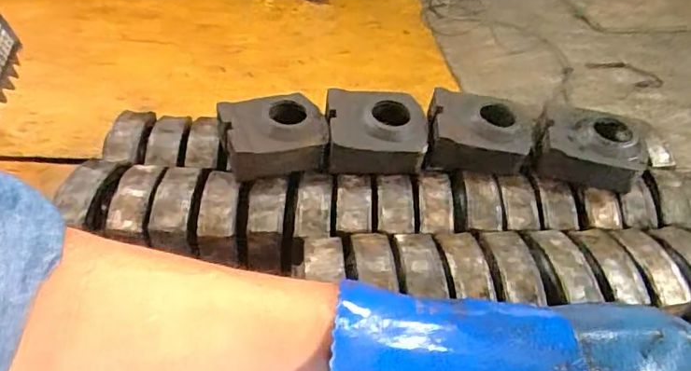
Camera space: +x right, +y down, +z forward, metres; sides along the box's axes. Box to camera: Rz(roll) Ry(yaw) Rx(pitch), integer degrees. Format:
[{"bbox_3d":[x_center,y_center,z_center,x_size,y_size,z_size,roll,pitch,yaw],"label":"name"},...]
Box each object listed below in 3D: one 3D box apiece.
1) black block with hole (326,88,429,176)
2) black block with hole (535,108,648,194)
[{"bbox_3d":[0.057,-0.101,1.019,0.180,0.082,0.148,3,43,0],"label":"black block with hole"},{"bbox_3d":[0.466,-0.074,1.024,0.185,0.067,0.161,14,44,11],"label":"black block with hole"}]

